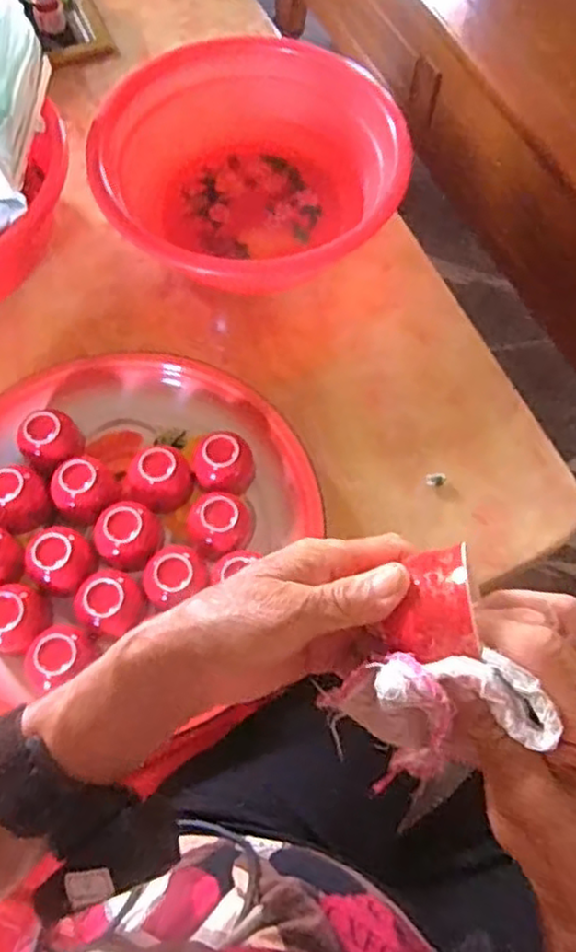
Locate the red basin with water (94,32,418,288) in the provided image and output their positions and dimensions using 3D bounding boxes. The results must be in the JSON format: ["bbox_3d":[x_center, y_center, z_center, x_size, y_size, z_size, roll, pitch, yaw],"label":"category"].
[{"bbox_3d":[-0.035,-0.300,0.708,0.297,0.095,0.269,-1,67,-2],"label":"red basin with water"}]

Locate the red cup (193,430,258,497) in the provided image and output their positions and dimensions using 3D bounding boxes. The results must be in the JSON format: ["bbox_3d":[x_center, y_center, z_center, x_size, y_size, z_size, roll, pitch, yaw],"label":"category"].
[{"bbox_3d":[-0.056,-0.010,0.609,0.053,0.041,0.048,-5,67,-4],"label":"red cup"}]

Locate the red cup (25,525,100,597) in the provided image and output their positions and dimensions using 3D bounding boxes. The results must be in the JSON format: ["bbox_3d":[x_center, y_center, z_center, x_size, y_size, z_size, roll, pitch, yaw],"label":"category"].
[{"bbox_3d":[-0.183,0.067,0.561,0.053,0.036,0.051,0,66,-1],"label":"red cup"}]

